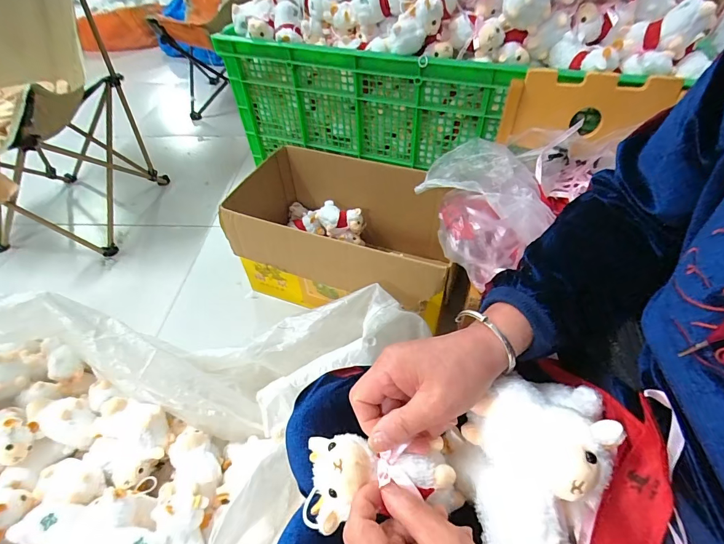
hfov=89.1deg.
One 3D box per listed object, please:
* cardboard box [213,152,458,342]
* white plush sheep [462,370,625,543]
[{"bbox_3d":[-0.057,-0.083,0.939,0.513,0.273,0.319,13,50,13],"label":"cardboard box"},{"bbox_3d":[0.130,0.139,0.280,0.096,0.065,0.157,24,54,22],"label":"white plush sheep"}]

